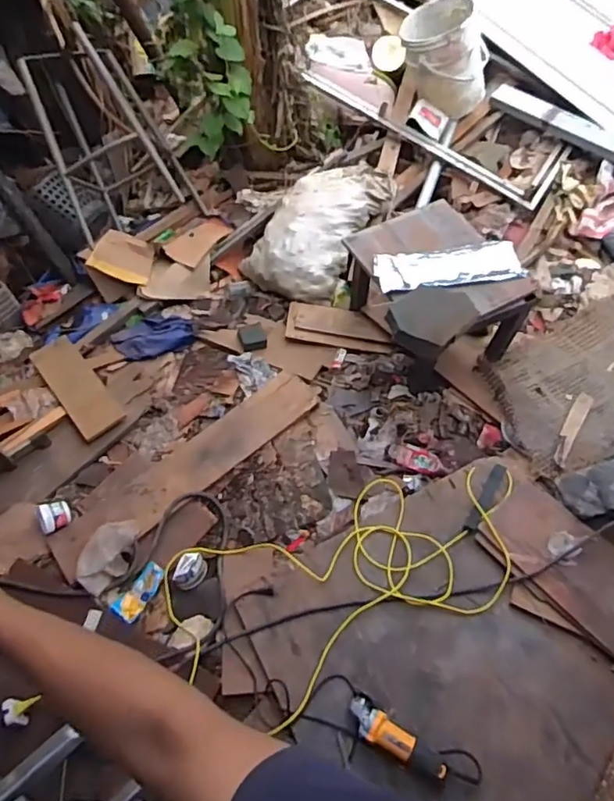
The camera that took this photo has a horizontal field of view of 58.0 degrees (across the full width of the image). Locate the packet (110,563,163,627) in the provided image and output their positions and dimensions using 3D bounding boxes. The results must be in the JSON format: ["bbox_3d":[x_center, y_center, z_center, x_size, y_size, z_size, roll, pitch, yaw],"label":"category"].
[{"bbox_3d":[-0.498,0.563,1.634,0.083,0.022,0.171,28,61,18],"label":"packet"}]

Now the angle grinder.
[{"bbox_3d":[0.216,0.841,1.364,0.267,0.066,0.088,33,63,20],"label":"angle grinder"}]

